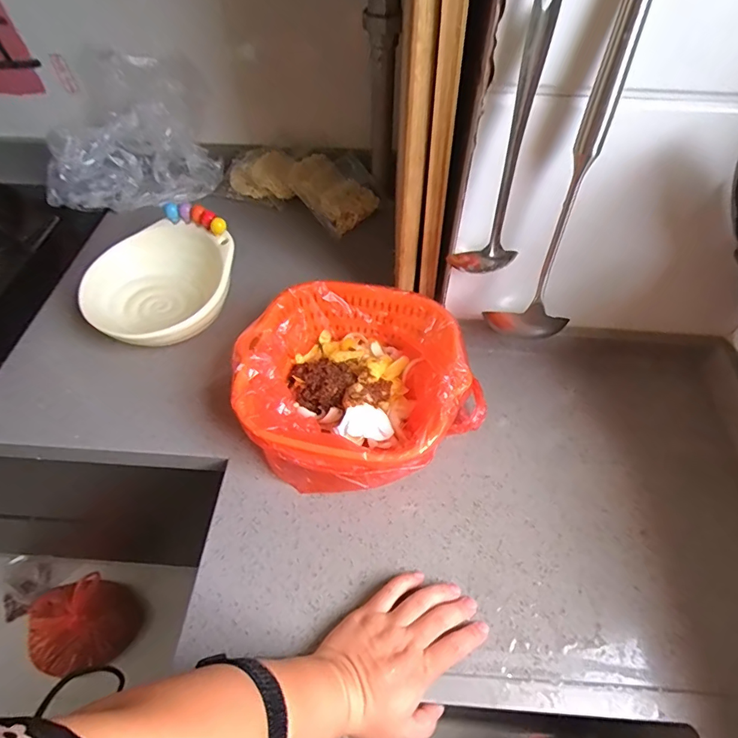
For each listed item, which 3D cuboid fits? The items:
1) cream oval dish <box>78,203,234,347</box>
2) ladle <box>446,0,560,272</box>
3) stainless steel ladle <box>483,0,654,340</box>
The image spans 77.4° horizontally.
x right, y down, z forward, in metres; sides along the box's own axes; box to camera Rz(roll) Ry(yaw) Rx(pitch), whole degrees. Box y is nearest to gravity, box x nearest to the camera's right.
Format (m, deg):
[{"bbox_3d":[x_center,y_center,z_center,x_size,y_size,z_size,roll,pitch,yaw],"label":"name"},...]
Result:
[{"bbox_3d":[-0.276,-0.120,0.620,0.185,0.083,0.196,36,62,23],"label":"cream oval dish"},{"bbox_3d":[0.116,-0.187,0.384,0.058,0.247,0.057,15,55,11],"label":"ladle"},{"bbox_3d":[0.182,-0.144,0.411,0.073,0.333,0.067,28,59,19],"label":"stainless steel ladle"}]

